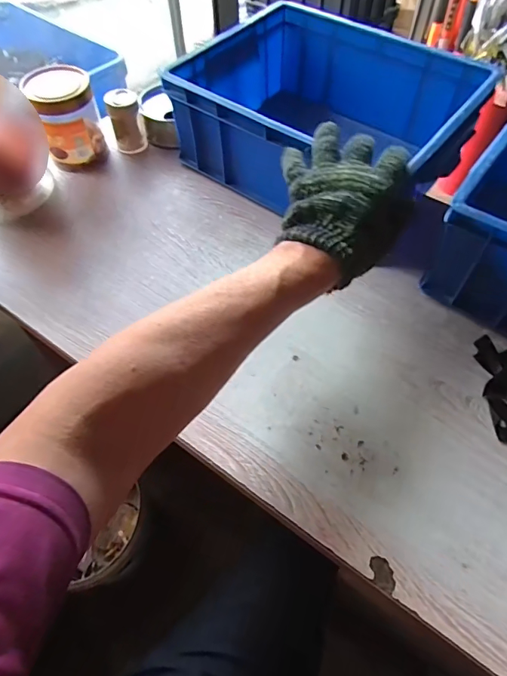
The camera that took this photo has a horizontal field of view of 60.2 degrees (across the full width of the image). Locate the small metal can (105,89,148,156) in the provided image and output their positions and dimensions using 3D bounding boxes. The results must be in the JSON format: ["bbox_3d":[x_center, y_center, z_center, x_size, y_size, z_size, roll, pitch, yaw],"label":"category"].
[{"bbox_3d":[-0.184,-0.316,0.642,0.043,0.078,0.043,0,58,0],"label":"small metal can"}]

